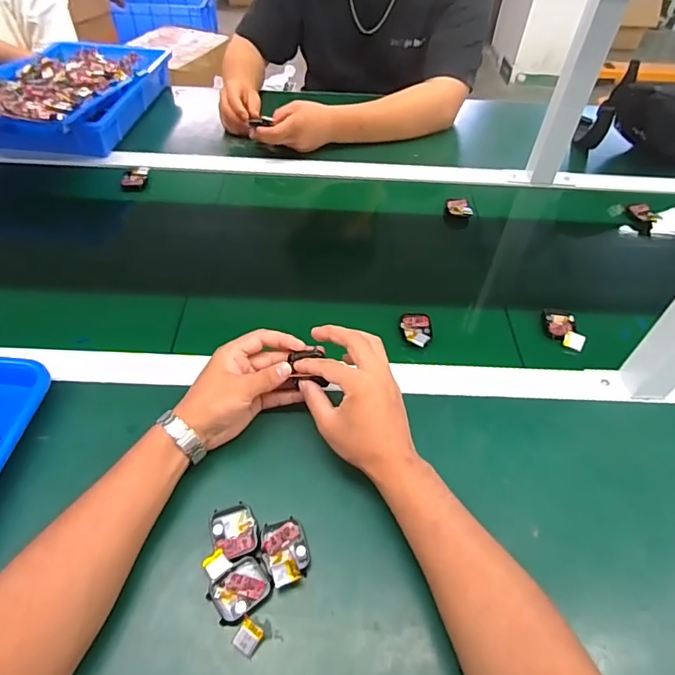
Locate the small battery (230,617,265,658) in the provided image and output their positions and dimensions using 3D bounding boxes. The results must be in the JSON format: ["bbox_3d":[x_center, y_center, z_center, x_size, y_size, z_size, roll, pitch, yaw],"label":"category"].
[{"bbox_3d":[-0.069,0.233,0.374,0.019,0.005,0.022,29,79,15],"label":"small battery"}]

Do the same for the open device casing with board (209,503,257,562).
[{"bbox_3d":[-0.090,0.171,0.423,0.037,0.011,0.047,-15,52,-16],"label":"open device casing with board"}]

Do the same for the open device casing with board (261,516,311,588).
[{"bbox_3d":[-0.044,0.183,0.415,0.038,0.019,0.054,-17,53,-17],"label":"open device casing with board"}]

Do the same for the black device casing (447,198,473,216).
[{"bbox_3d":[0.195,-0.208,0.772,0.043,0.019,0.025,12,50,7],"label":"black device casing"}]

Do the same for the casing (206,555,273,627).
[{"bbox_3d":[-0.080,0.206,0.395,0.046,0.012,0.036,-31,58,-26],"label":"casing"}]

